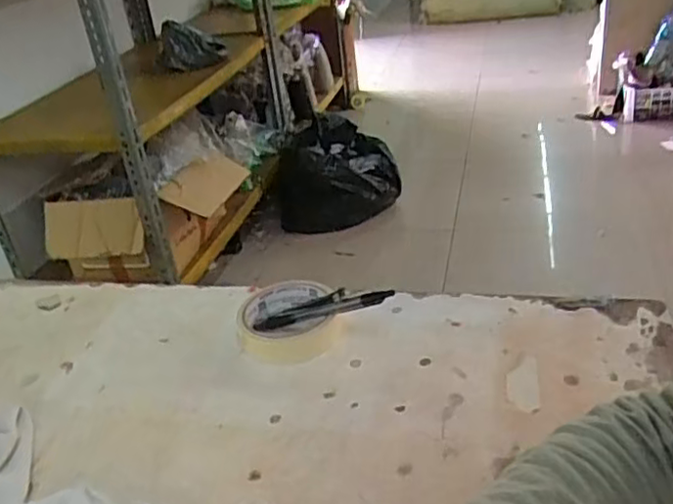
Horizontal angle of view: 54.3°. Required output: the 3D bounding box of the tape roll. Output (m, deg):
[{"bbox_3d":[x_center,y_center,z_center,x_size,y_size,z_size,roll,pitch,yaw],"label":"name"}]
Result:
[{"bbox_3d":[-0.043,0.061,0.585,0.084,0.031,0.097,-9,30,-4],"label":"tape roll"}]

